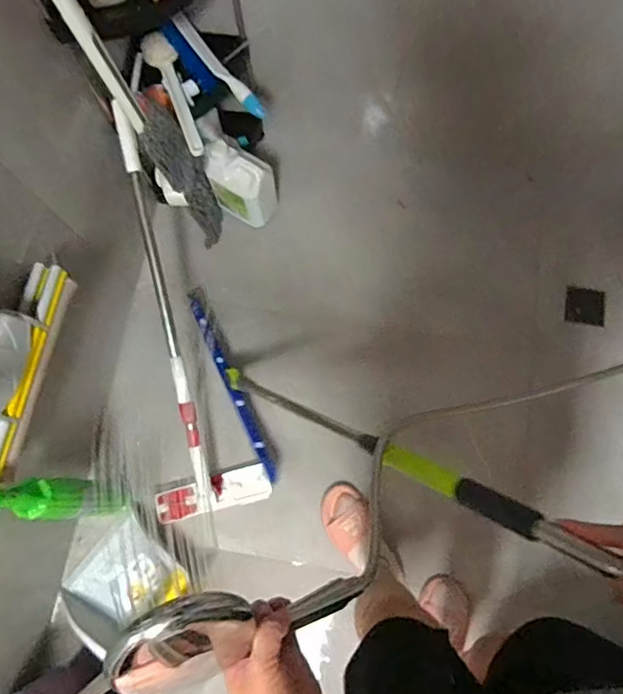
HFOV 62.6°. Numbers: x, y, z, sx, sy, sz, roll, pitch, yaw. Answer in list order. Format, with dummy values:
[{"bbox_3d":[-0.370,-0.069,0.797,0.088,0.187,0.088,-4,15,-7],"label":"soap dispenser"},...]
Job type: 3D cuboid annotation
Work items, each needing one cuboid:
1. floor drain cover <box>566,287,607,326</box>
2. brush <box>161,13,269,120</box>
[{"bbox_3d":[0.748,-0.113,1.394,0.102,0.011,0.094,9,77,3],"label":"floor drain cover"},{"bbox_3d":[-0.217,-0.611,1.130,0.074,0.056,0.281,-37,79,-7],"label":"brush"}]

